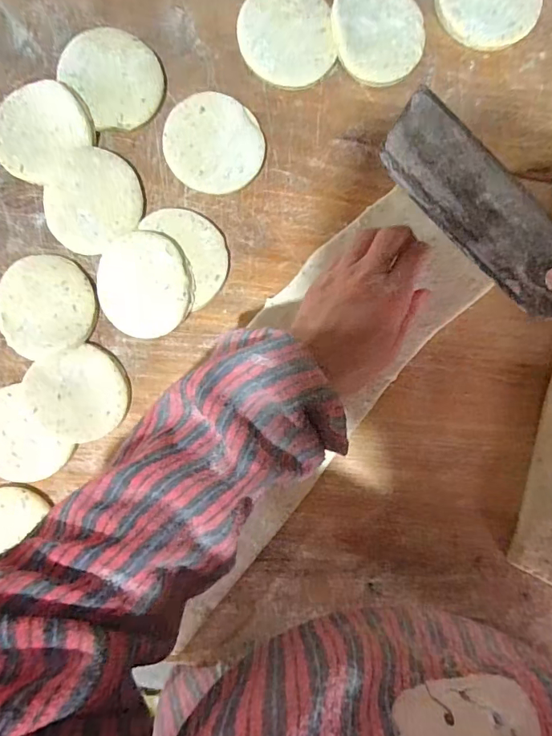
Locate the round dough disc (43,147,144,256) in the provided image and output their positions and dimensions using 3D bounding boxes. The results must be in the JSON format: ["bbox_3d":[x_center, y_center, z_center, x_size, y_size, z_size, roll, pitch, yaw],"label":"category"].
[{"bbox_3d":[-0.141,-0.127,0.357,0.074,0.018,0.068,0,92,-2],"label":"round dough disc"}]

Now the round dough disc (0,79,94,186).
[{"bbox_3d":[-0.181,-0.182,0.348,0.072,0.009,0.065,-38,93,0],"label":"round dough disc"}]

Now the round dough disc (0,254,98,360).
[{"bbox_3d":[-0.179,-0.050,0.361,0.072,0.016,0.075,0,92,-2],"label":"round dough disc"}]

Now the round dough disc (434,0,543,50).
[{"bbox_3d":[0.168,-0.289,0.363,0.080,0.014,0.072,-18,92,-1],"label":"round dough disc"}]

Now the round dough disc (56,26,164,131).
[{"bbox_3d":[-0.123,-0.223,0.357,0.066,0.014,0.074,-38,93,0],"label":"round dough disc"}]

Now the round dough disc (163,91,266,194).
[{"bbox_3d":[-0.048,-0.173,0.361,0.075,0.013,0.070,0,92,-2],"label":"round dough disc"}]

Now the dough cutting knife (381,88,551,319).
[{"bbox_3d":[0.141,-0.102,0.312,0.169,0.087,0.010,44,90,-3],"label":"dough cutting knife"}]

